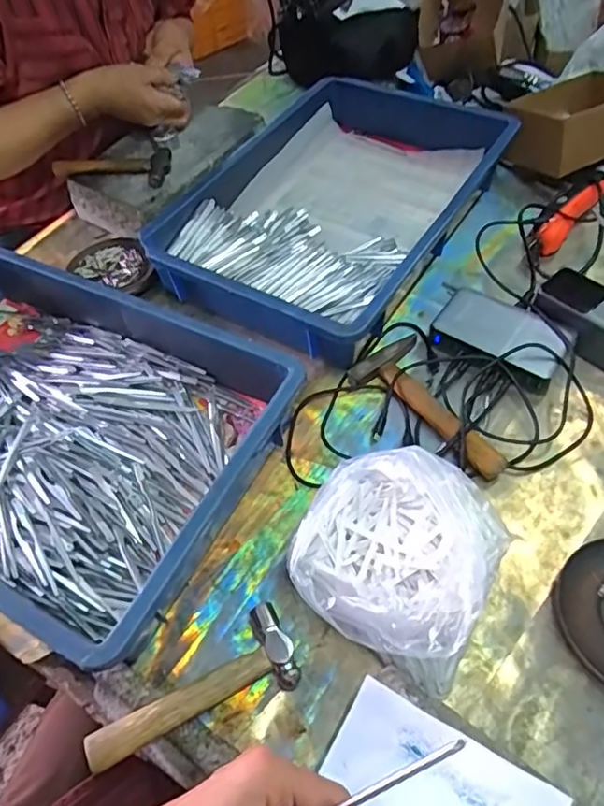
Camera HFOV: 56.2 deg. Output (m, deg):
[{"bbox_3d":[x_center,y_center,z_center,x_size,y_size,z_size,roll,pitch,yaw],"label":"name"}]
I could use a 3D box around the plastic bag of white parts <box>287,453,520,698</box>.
[{"bbox_3d":[0.069,0.114,0.423,0.136,0.095,0.133,23,59,19],"label":"plastic bag of white parts"}]

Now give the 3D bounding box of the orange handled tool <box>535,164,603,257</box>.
[{"bbox_3d":[0.353,-0.261,0.704,0.039,0.030,0.232,35,64,25],"label":"orange handled tool"}]

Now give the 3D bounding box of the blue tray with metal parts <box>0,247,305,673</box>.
[{"bbox_3d":[-0.242,0.015,0.522,0.418,0.071,0.288,22,59,18],"label":"blue tray with metal parts"}]

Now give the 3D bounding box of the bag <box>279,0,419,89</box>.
[{"bbox_3d":[0.072,-0.627,0.943,0.216,0.106,0.190,-4,54,1],"label":"bag"}]

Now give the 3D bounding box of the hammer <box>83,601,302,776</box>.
[{"bbox_3d":[-0.078,0.210,0.411,0.153,0.021,0.061,-26,57,-14],"label":"hammer"}]

